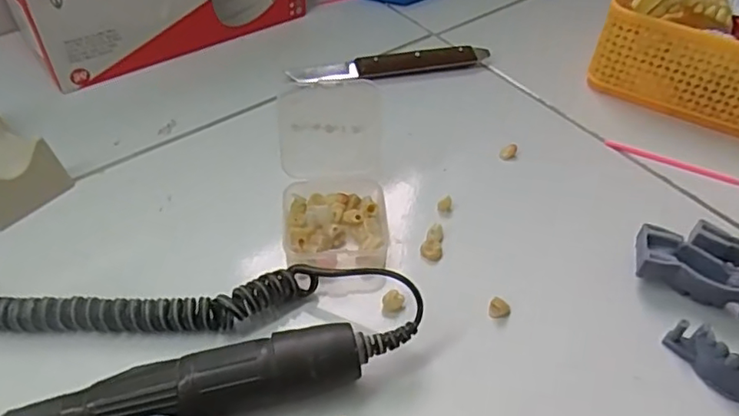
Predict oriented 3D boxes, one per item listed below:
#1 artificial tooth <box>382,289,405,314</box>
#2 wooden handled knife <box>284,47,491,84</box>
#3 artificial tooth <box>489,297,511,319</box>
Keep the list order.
[{"bbox_3d":[0.012,0.047,0.295,0.011,0.010,0.007,-6,48,-8],"label":"artificial tooth"},{"bbox_3d":[0.018,-0.104,0.433,0.148,0.016,0.017,-9,48,-11],"label":"wooden handled knife"},{"bbox_3d":[0.065,0.050,0.296,0.010,0.006,0.010,15,49,11],"label":"artificial tooth"}]

